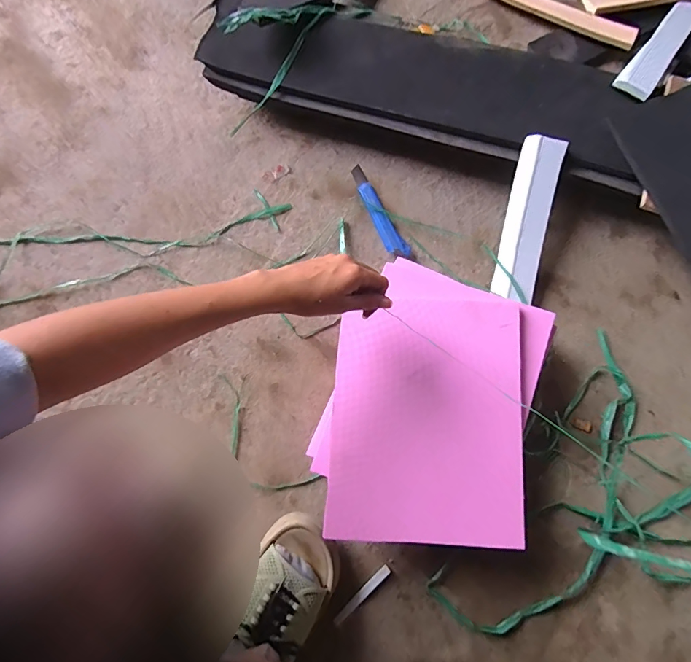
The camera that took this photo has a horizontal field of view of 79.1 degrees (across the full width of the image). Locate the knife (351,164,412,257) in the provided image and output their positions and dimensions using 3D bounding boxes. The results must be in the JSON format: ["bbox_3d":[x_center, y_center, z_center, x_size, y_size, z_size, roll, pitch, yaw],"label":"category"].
[{"bbox_3d":[0.047,-0.180,0.634,0.031,0.014,0.166,-27,79,-6],"label":"knife"}]

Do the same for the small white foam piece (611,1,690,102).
[{"bbox_3d":[0.495,-0.446,0.654,0.051,0.008,0.264,34,70,14],"label":"small white foam piece"}]

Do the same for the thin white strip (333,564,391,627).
[{"bbox_3d":[0.021,0.331,0.523,0.092,0.006,0.012,-42,81,-9],"label":"thin white strip"}]

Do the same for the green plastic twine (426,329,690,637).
[{"bbox_3d":[0.363,0.249,0.472,0.320,0.149,0.421,38,80,8],"label":"green plastic twine"}]

